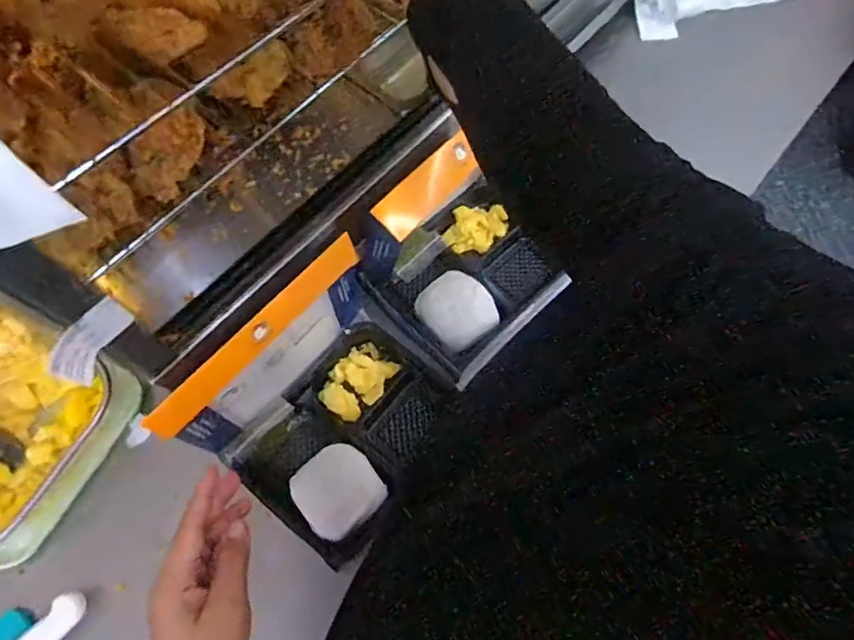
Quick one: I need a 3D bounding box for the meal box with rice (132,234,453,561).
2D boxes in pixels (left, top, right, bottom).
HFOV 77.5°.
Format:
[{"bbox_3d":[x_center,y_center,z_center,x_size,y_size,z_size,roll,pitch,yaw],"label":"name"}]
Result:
[{"bbox_3d":[-0.088,0.081,0.511,0.172,0.190,0.223,36,72,11],"label":"meal box with rice"}]

